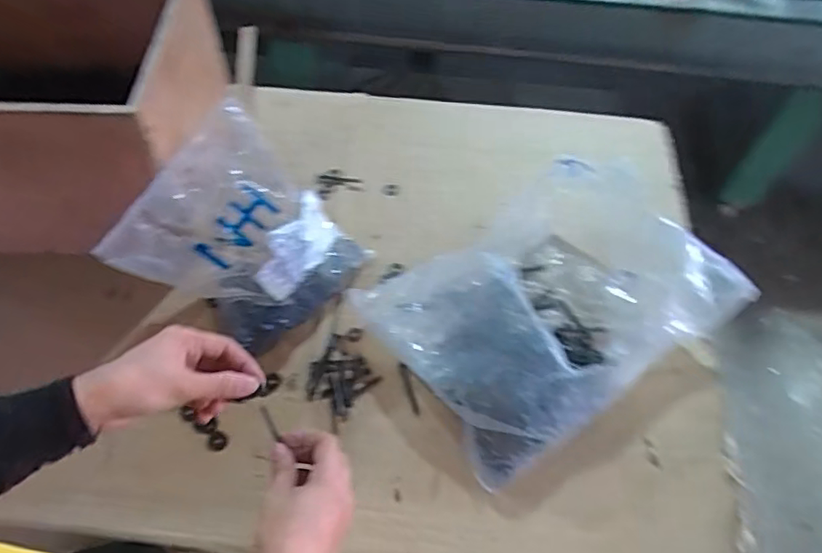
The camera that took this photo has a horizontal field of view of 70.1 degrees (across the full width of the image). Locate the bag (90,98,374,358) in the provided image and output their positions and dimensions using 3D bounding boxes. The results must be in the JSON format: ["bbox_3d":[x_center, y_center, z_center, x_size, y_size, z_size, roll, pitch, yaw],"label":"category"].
[{"bbox_3d":[-0.184,-0.037,0.660,0.236,0.088,0.212,42,77,-11],"label":"bag"}]

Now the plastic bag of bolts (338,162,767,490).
[{"bbox_3d":[0.149,0.022,0.653,0.340,0.126,0.260,-30,62,-19],"label":"plastic bag of bolts"}]

